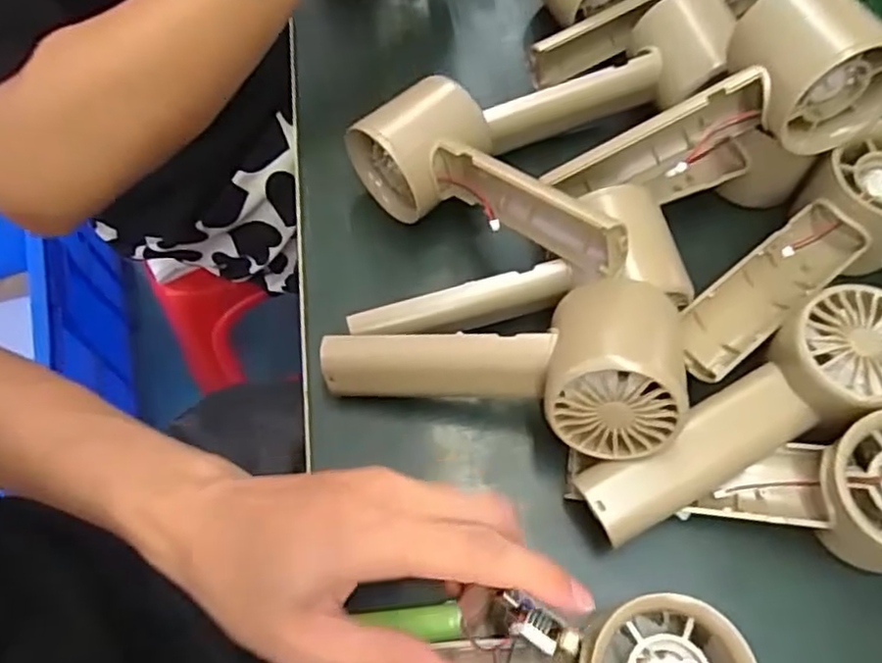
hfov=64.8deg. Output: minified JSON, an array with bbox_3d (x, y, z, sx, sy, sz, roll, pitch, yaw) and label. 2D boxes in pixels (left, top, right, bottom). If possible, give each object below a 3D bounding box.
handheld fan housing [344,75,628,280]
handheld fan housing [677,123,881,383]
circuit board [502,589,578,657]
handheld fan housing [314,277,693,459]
[{"bbox_3d":[0.027,-0.074,0.338,0.156,0.056,0.062,34,72,30],"label":"handheld fan housing"},{"bbox_3d":[0.171,-0.034,0.323,0.151,0.041,0.053,-39,71,-13],"label":"handheld fan housing"},{"bbox_3d":[0.033,0.099,0.233,0.028,0.006,0.012,31,70,-5],"label":"circuit board"},{"bbox_3d":[0.023,0.014,0.301,0.154,0.054,0.069,-2,66,15],"label":"handheld fan housing"}]

